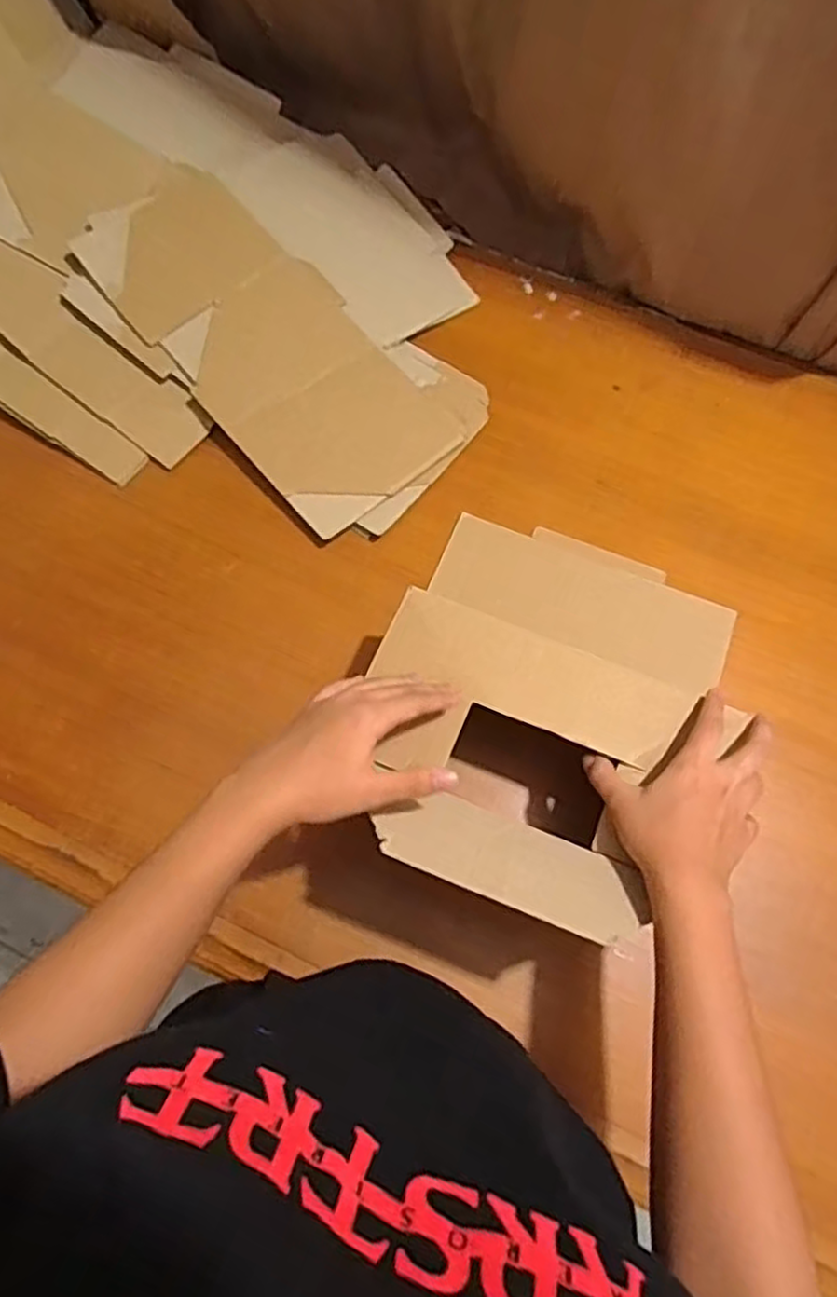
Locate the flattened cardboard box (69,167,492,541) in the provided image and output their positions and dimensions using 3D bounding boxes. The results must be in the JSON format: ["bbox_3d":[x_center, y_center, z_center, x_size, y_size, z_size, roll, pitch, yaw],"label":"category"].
[{"bbox_3d":[-0.146,-0.301,0.725,0.422,0.017,0.214,41,77,5],"label":"flattened cardboard box"}]

